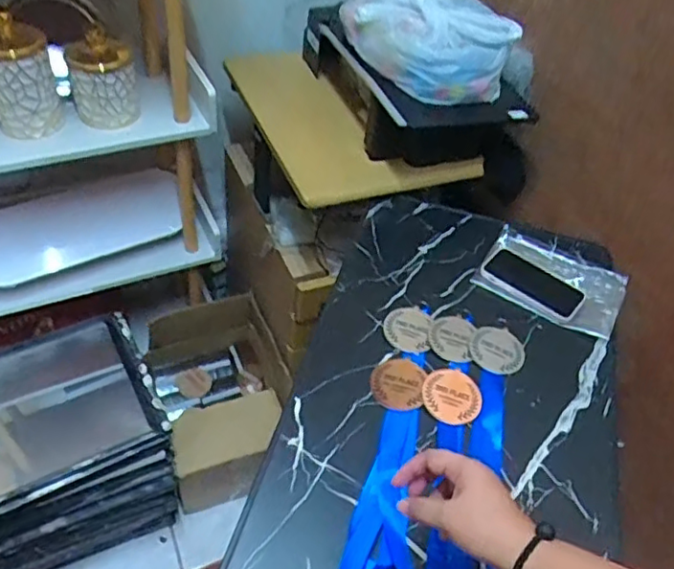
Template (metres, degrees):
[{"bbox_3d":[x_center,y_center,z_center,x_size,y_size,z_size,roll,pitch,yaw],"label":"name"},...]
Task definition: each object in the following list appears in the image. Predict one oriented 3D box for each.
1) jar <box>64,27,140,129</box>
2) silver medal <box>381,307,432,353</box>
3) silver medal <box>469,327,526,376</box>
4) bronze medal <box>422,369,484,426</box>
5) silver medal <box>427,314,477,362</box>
[{"bbox_3d":[-0.405,-0.356,1.081,0.107,0.116,0.123,-14,50,-19],"label":"jar"},{"bbox_3d":[0.097,0.058,0.850,0.063,0.004,0.079,11,47,4],"label":"silver medal"},{"bbox_3d":[0.217,0.085,0.841,0.073,0.007,0.080,22,48,13],"label":"silver medal"},{"bbox_3d":[0.145,0.138,0.782,0.073,0.007,0.075,27,53,9],"label":"bronze medal"},{"bbox_3d":[0.156,0.069,0.846,0.059,0.004,0.074,16,47,8],"label":"silver medal"}]

